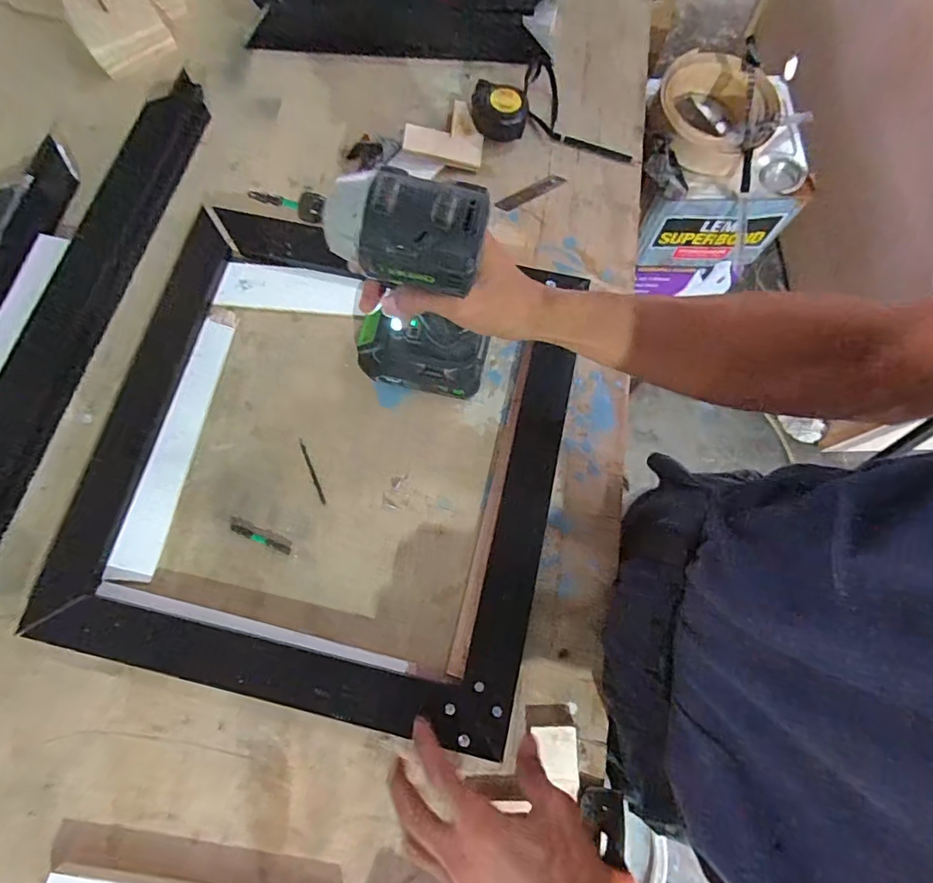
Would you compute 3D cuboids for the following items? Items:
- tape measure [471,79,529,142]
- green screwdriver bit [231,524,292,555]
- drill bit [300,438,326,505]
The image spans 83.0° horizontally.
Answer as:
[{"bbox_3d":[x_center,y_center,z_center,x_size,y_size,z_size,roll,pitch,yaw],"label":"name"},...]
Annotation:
[{"bbox_3d":[0.037,-0.378,0.607,0.064,0.039,0.055,6,73,1],"label":"tape measure"},{"bbox_3d":[-0.192,0.091,0.490,0.060,0.004,0.007,21,74,5],"label":"green screwdriver bit"},{"bbox_3d":[-0.149,0.029,0.510,0.005,0.004,0.069,-22,75,-7],"label":"drill bit"}]

